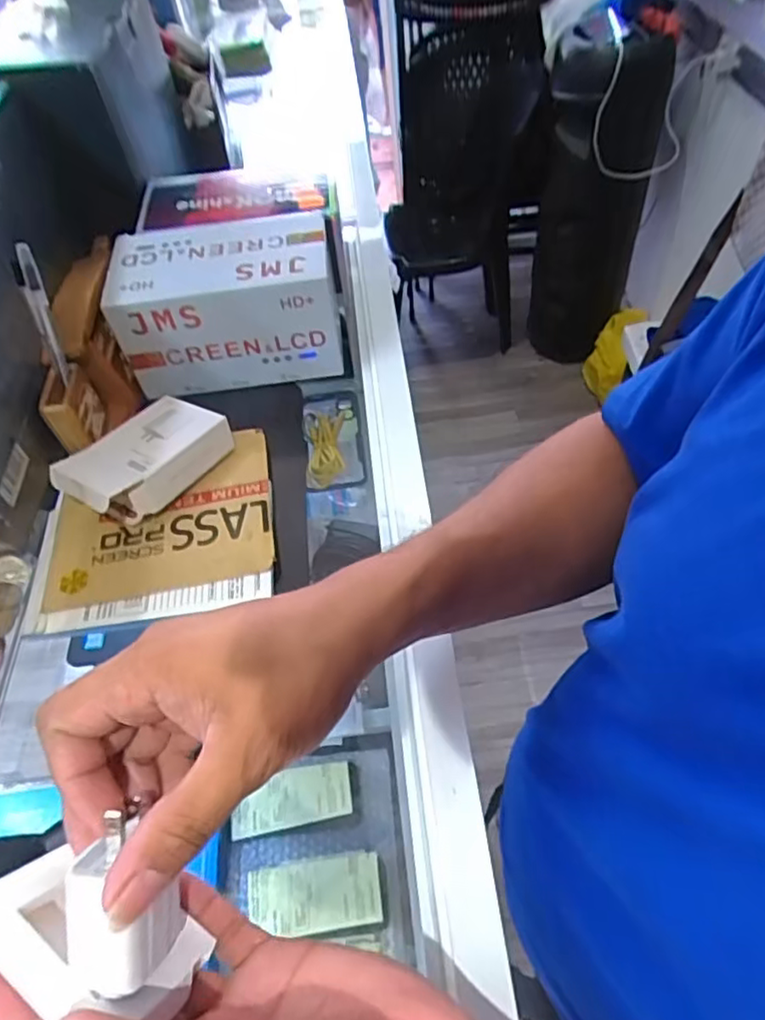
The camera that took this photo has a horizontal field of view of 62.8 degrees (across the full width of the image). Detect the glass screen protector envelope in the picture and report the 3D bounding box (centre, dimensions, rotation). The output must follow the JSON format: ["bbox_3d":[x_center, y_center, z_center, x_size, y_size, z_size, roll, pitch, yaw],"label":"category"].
[{"bbox_3d":[-0.161,0.011,0.450,0.161,0.011,0.142,-11,52,-2],"label":"glass screen protector envelope"}]

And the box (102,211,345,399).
[{"bbox_3d":[-0.128,-0.174,0.533,0.172,0.101,0.092,-8,52,0],"label":"box"}]

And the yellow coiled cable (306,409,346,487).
[{"bbox_3d":[-0.069,-0.087,0.814,0.044,0.028,0.132,-1,53,6],"label":"yellow coiled cable"}]

